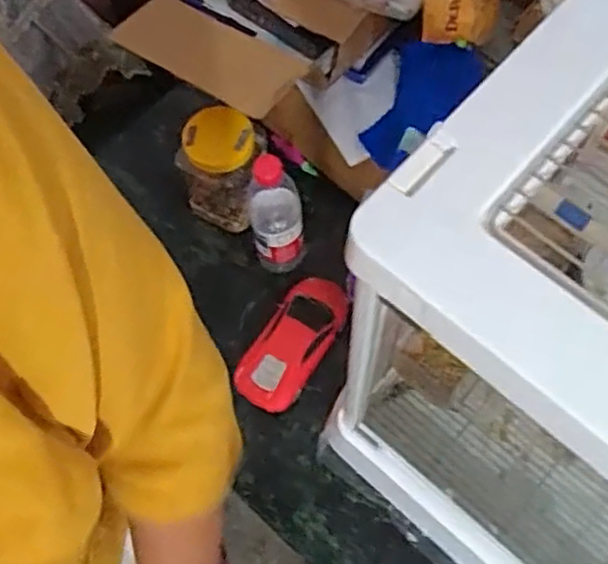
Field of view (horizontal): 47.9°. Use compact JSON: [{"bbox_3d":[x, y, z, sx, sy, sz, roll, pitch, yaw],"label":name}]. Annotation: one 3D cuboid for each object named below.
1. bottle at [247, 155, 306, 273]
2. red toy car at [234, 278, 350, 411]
[{"bbox_3d":[-0.035,-0.082,0.831,0.064,0.246,0.072,-1,68,2],"label":"bottle"},{"bbox_3d":[-0.013,0.073,0.853,0.081,0.045,0.175,29,72,13],"label":"red toy car"}]

